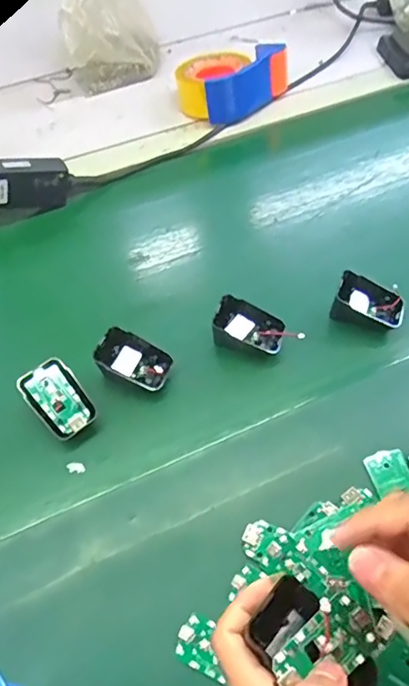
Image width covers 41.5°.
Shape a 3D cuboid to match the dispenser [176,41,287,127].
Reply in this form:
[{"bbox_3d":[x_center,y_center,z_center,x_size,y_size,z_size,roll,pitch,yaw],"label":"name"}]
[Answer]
[{"bbox_3d":[0.034,-0.372,0.758,0.142,0.065,0.108,-28,58,-17],"label":"dispenser"}]

